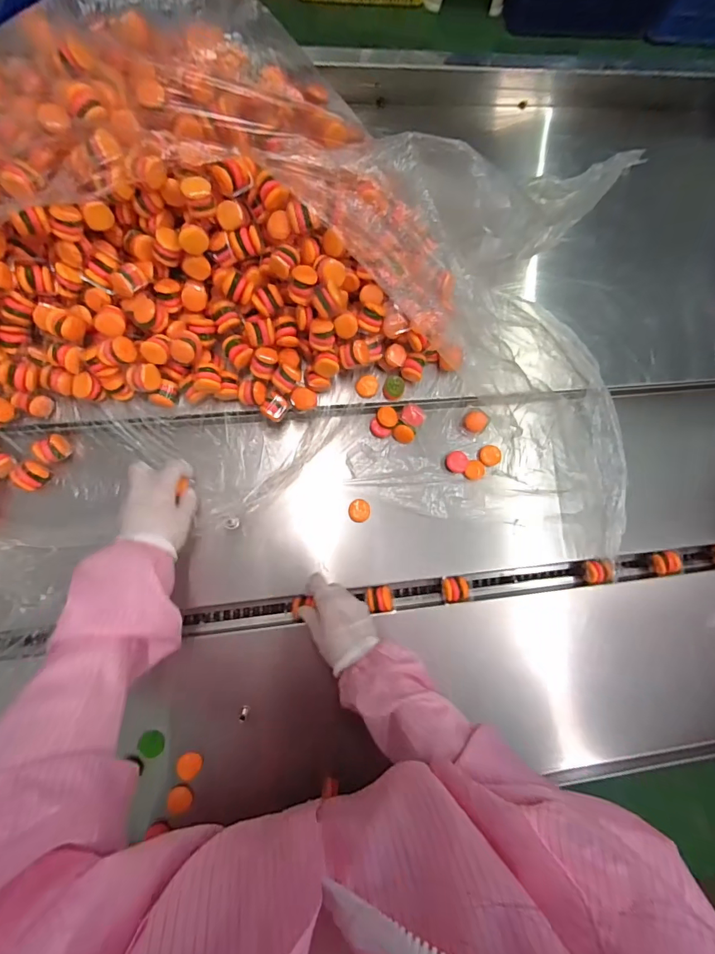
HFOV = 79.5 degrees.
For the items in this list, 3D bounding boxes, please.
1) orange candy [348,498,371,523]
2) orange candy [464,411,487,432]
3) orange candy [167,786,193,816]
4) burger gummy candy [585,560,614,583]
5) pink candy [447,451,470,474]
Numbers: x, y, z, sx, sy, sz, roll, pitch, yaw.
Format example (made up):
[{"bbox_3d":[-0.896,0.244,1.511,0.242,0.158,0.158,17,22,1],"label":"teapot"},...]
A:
[{"bbox_3d":[0.002,0.045,0.566,0.027,0.014,0.029,1,83,-6],"label":"orange candy"},{"bbox_3d":[0.164,-0.077,0.596,0.028,0.009,0.028,1,83,-6],"label":"orange candy"},{"bbox_3d":[-0.205,0.372,0.494,0.028,0.010,0.026,10,58,-3],"label":"orange candy"},{"bbox_3d":[0.334,0.131,0.592,0.024,0.030,0.031,-16,85,-8],"label":"burger gummy candy"},{"bbox_3d":[0.136,-0.021,0.588,0.027,0.009,0.029,1,83,-6],"label":"pink candy"}]

